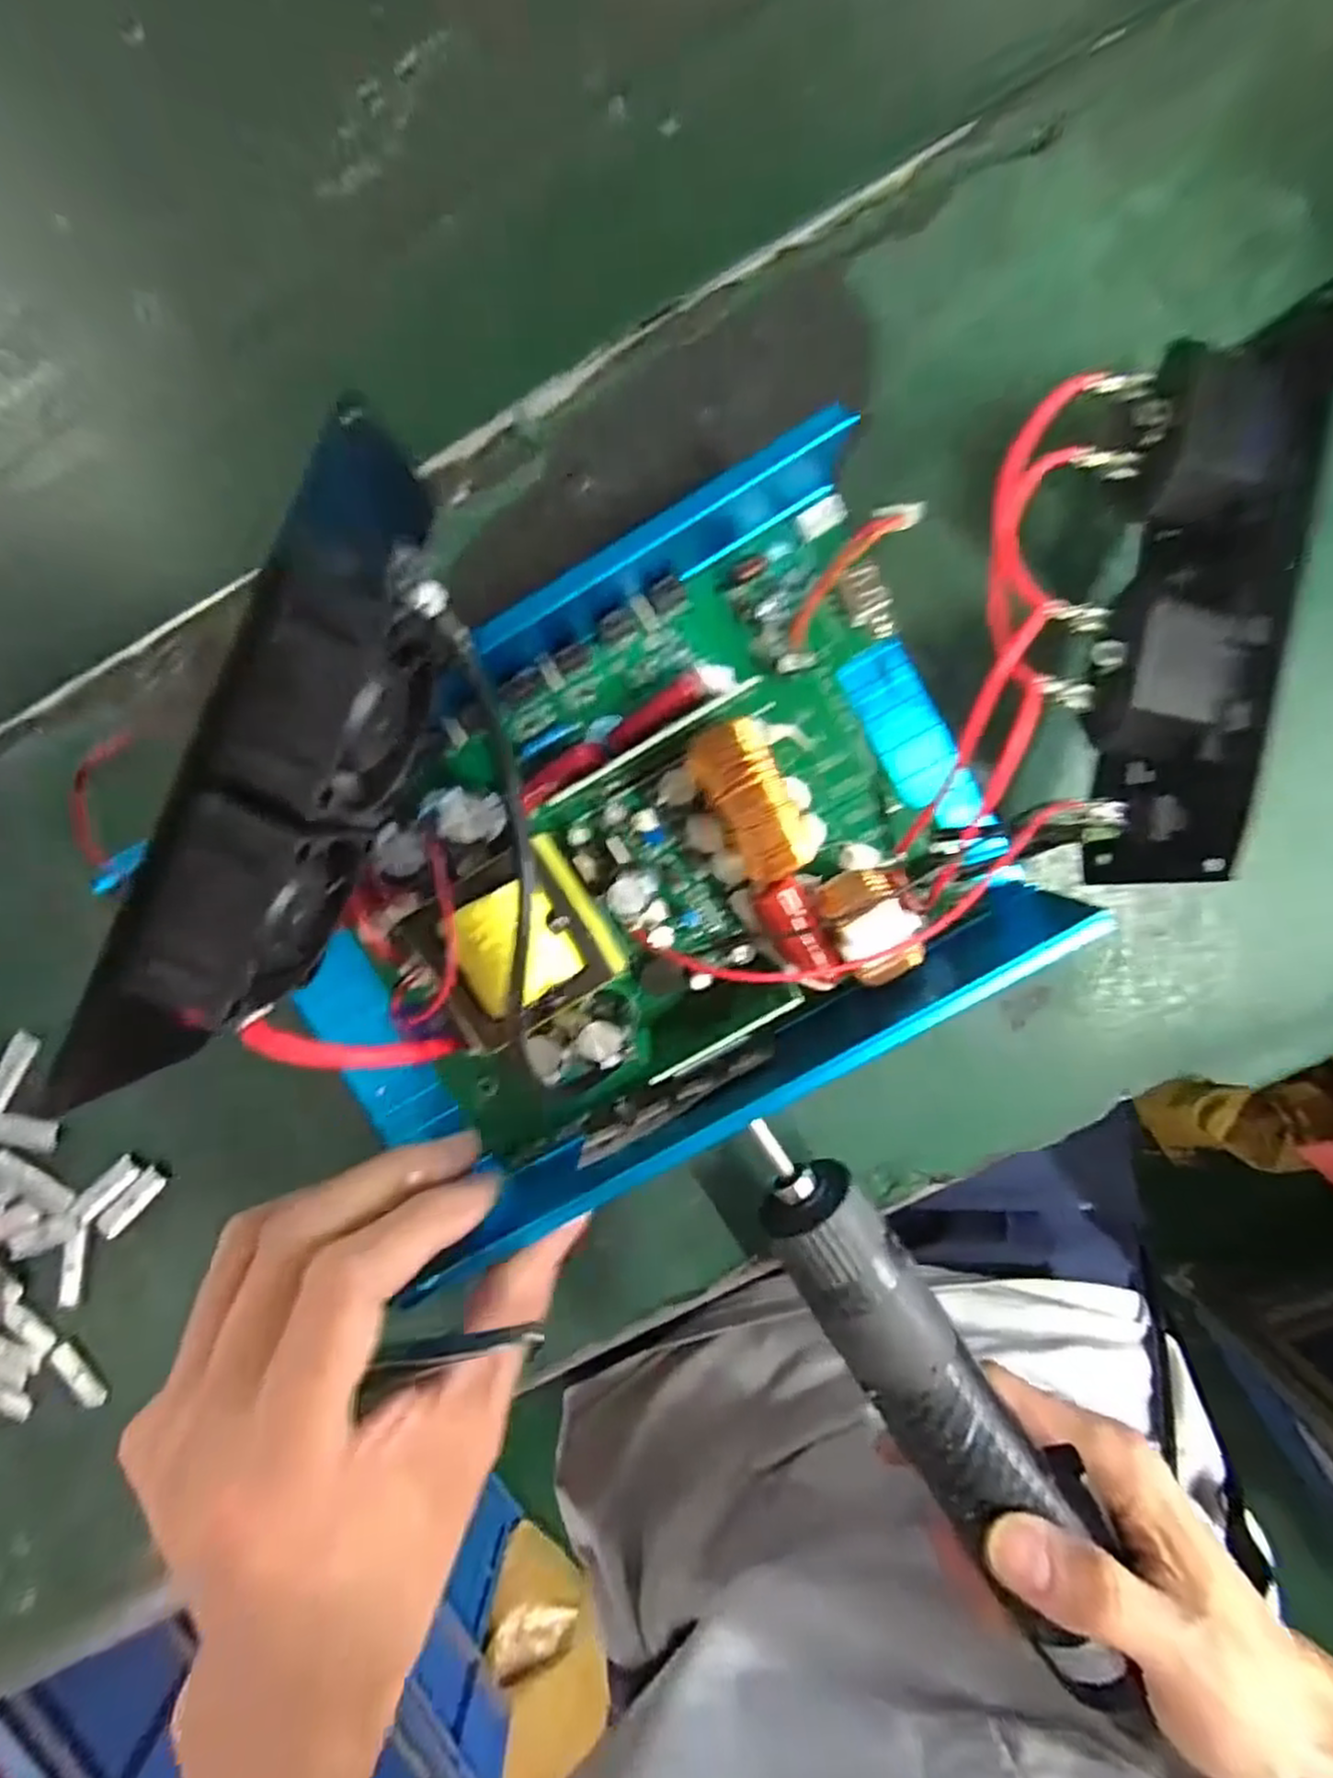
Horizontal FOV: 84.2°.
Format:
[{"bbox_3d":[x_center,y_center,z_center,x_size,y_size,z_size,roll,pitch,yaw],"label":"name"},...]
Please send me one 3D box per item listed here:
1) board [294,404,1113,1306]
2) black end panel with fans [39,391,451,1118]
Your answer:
[{"bbox_3d":[-0.010,-0.001,0.199,0.206,0.058,0.156,-31,96,5],"label":"board"},{"bbox_3d":[-0.072,-0.024,0.148,0.025,0.046,0.131,21,98,-2],"label":"black end panel with fans"}]

